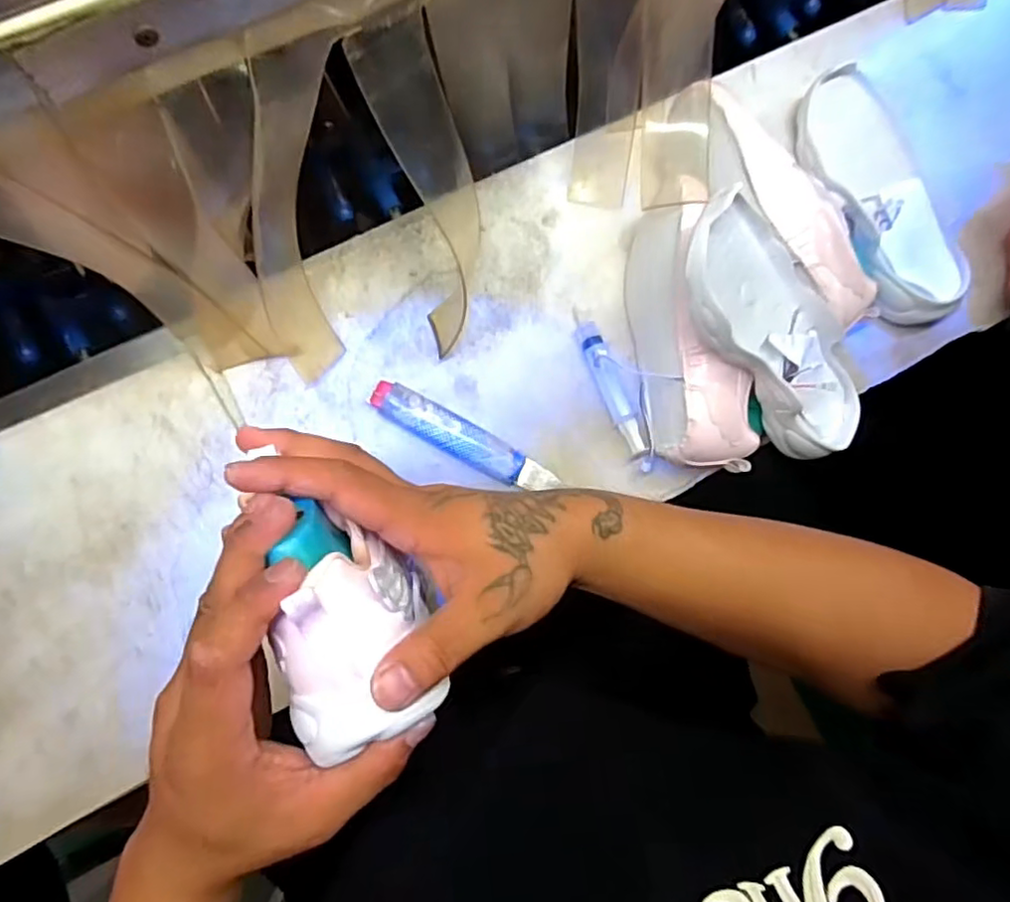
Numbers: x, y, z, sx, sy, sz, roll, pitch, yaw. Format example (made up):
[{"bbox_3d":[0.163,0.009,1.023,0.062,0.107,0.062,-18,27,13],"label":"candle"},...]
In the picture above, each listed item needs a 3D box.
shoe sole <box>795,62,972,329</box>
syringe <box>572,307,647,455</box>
[{"bbox_3d":[0.302,-0.205,0.515,0.084,0.033,0.208,-18,85,-7],"label":"shoe sole"},{"bbox_3d":[0.082,-0.055,0.490,0.024,0.018,0.118,-20,86,-7],"label":"syringe"}]

